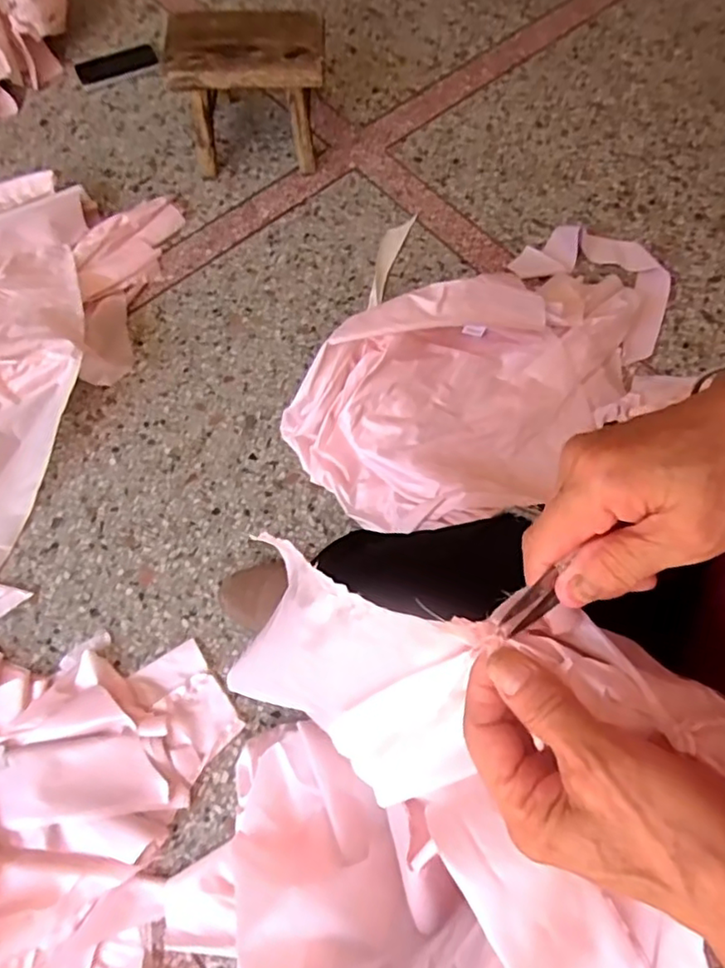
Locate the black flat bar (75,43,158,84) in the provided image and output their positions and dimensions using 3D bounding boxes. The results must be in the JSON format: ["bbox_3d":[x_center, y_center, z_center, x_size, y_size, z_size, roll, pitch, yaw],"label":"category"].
[{"bbox_3d":[-0.499,-0.854,1.236,0.161,0.009,0.076,-23,70,-10],"label":"black flat bar"}]

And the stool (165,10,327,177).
[{"bbox_3d":[-0.196,-0.679,1.060,0.254,0.187,0.176,-3,68,-1],"label":"stool"}]

